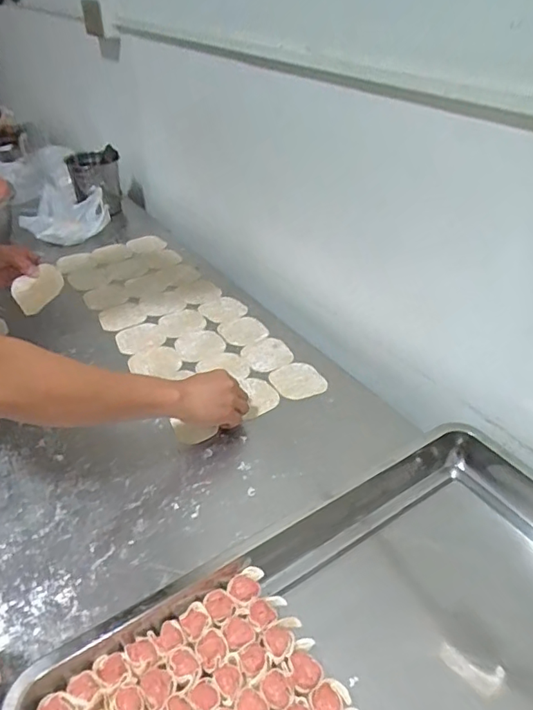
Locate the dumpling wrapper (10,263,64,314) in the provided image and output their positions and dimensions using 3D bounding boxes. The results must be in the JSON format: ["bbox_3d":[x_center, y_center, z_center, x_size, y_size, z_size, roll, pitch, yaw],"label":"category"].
[{"bbox_3d":[-0.376,-0.107,0.855,0.082,0.093,0.012,-26,65,-17],"label":"dumpling wrapper"}]

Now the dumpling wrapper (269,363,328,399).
[{"bbox_3d":[0.050,0.041,0.823,0.083,0.005,0.077,1,40,0],"label":"dumpling wrapper"}]

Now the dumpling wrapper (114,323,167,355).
[{"bbox_3d":[-0.223,-0.030,0.914,0.089,0.007,0.089,-27,47,-29],"label":"dumpling wrapper"}]

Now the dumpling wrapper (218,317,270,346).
[{"bbox_3d":[-0.041,-0.043,0.923,0.077,0.007,0.077,1,40,0],"label":"dumpling wrapper"}]

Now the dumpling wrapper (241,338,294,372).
[{"bbox_3d":[0.003,-0.002,0.875,0.085,0.004,0.085,1,40,0],"label":"dumpling wrapper"}]

